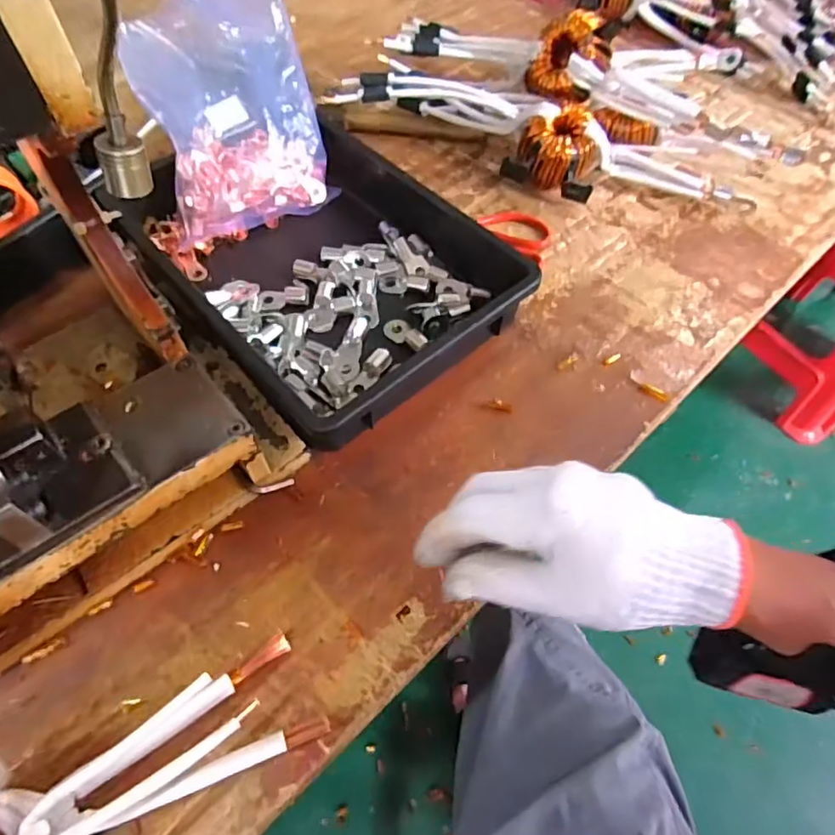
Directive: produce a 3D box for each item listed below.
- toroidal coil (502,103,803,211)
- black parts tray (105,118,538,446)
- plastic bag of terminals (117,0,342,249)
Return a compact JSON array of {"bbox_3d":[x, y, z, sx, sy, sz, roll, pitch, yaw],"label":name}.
[{"bbox_3d":[0.248,-0.284,0.617,0.296,0.074,0.091,9,58,5],"label":"toroidal coil"},{"bbox_3d":[-0.087,-0.145,0.537,0.259,0.060,0.336,-37,65,-22],"label":"black parts tray"},{"bbox_3d":[-0.186,-0.309,0.560,0.165,0.215,0.051,-21,16,-12],"label":"plastic bag of terminals"}]

